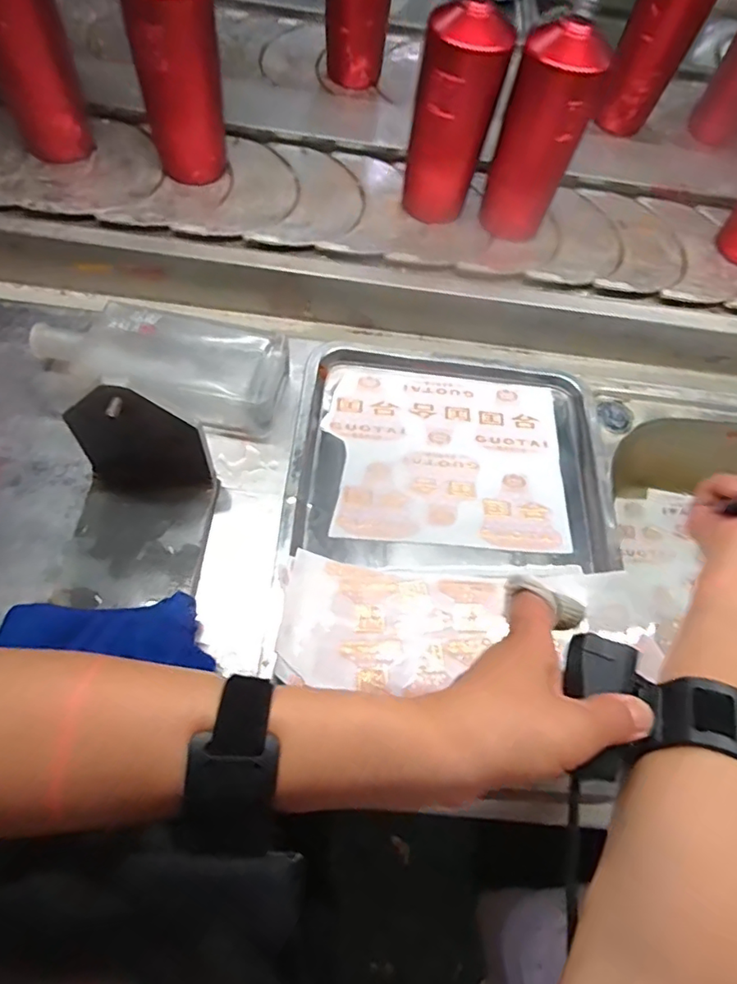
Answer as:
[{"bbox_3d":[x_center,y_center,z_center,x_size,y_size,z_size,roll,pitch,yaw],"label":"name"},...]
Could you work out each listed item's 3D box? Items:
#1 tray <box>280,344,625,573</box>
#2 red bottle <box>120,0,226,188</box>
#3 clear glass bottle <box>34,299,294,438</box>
[{"bbox_3d":[0.076,-0.037,0.516,0.281,0.025,0.222,2,62,-3],"label":"tray"},{"bbox_3d":[-0.193,-0.418,0.565,0.081,0.185,0.088,3,66,-6],"label":"red bottle"},{"bbox_3d":[-0.189,-0.116,0.514,0.226,0.042,0.100,15,64,0],"label":"clear glass bottle"}]

